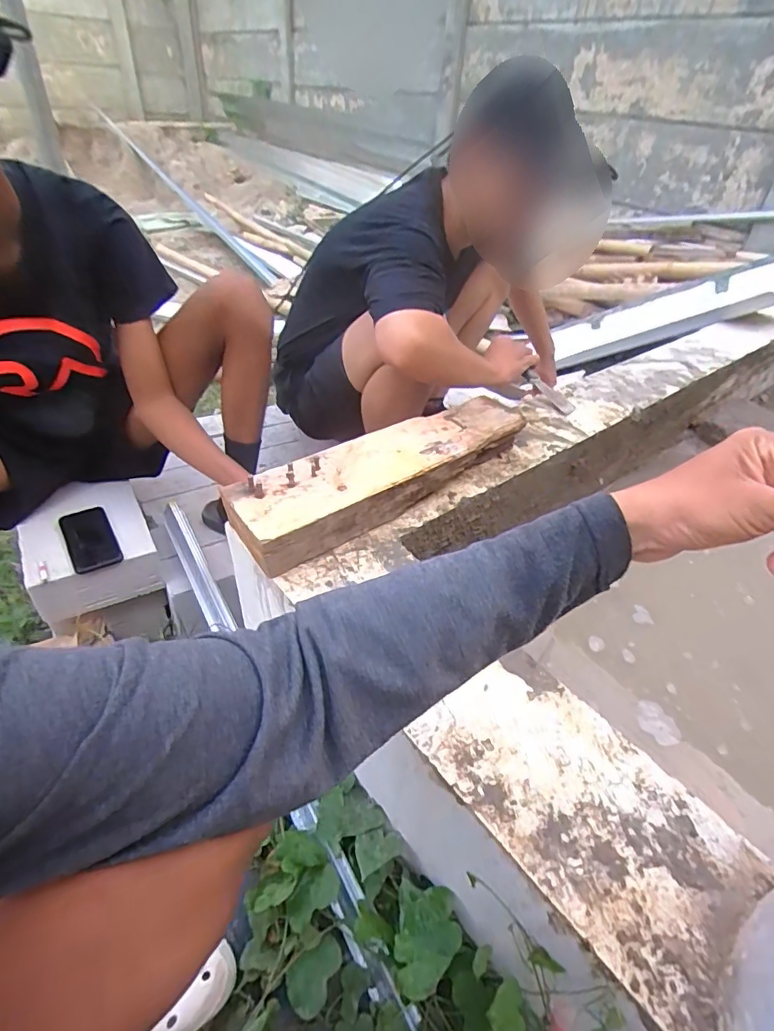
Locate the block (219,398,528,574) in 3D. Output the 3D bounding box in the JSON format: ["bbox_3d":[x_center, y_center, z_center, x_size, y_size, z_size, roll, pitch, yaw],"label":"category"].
[{"bbox_3d":[0.010,-0.065,0.704,0.485,0.070,0.122,-28,51,-32],"label":"block"}]

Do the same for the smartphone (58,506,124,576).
[{"bbox_3d":[-0.536,0.043,0.885,0.076,0.013,0.155,-22,48,-29],"label":"smartphone"}]

